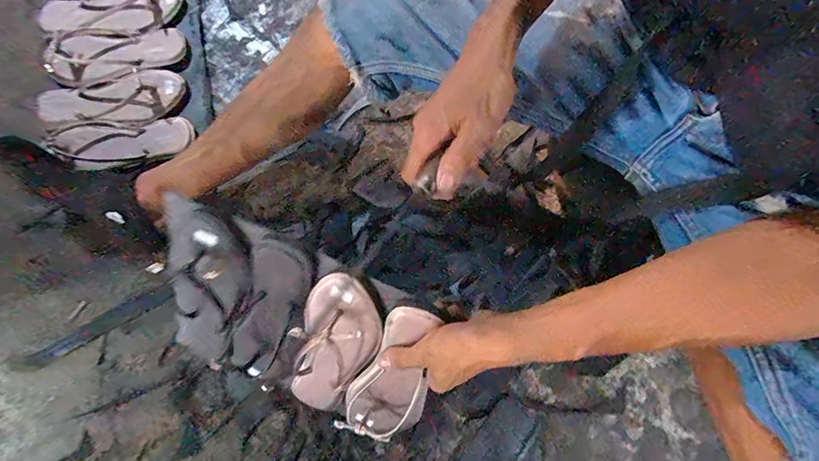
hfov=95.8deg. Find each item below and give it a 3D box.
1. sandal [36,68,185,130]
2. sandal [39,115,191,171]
[{"bbox_3d":[-0.484,-0.206,0.601,0.226,0.035,0.100,-13,78,-2],"label":"sandal"},{"bbox_3d":[-0.459,-0.140,0.590,0.203,0.035,0.080,-4,78,0],"label":"sandal"}]

